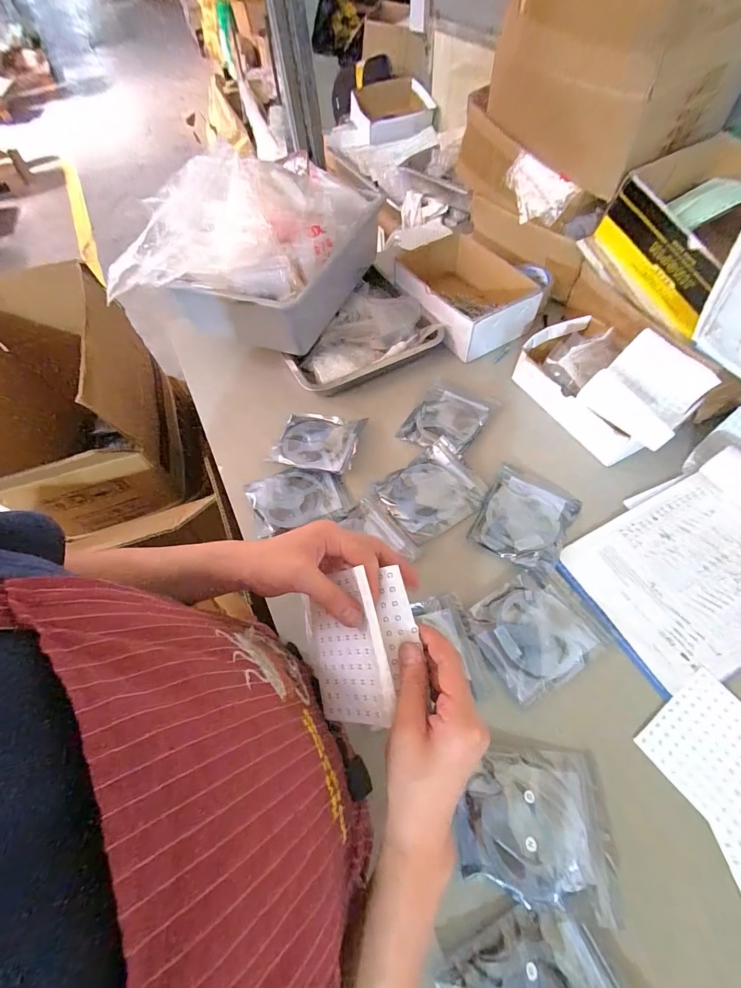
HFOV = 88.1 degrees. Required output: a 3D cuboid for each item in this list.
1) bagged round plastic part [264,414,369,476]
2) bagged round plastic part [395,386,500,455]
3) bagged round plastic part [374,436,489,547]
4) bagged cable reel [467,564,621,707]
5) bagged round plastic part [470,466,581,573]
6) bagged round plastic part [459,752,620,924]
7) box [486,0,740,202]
[{"bbox_3d":[-0.089,-0.091,0.637,0.137,0.009,0.114,13,62,10],"label":"bagged round plastic part"},{"bbox_3d":[0.131,-0.131,0.655,0.114,0.020,0.141,28,65,17],"label":"bagged round plastic part"},{"bbox_3d":[0.095,-0.004,0.582,0.144,0.014,0.123,-31,63,-14],"label":"bagged round plastic part"},{"bbox_3d":[0.209,0.166,0.478,0.145,0.007,0.120,-29,63,-13],"label":"bagged cable reel"},{"bbox_3d":[0.223,0.033,0.551,0.117,0.009,0.144,30,66,18],"label":"bagged round plastic part"},{"bbox_3d":[0.165,0.327,0.380,0.147,0.014,0.122,3,60,4],"label":"bagged round plastic part"},{"bbox_3d":[0.370,-0.689,0.588,0.231,0.240,0.330,-29,62,-11],"label":"box"}]

